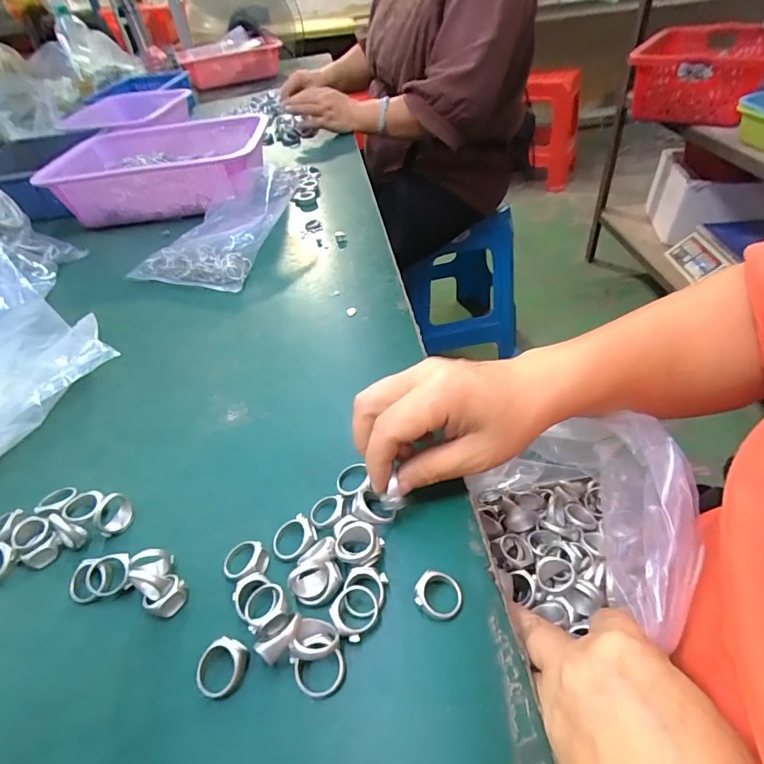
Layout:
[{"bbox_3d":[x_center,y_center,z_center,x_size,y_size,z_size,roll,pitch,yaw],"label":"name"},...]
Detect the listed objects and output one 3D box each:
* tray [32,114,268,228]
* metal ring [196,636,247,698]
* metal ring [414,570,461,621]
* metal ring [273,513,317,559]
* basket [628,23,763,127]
[{"bbox_3d":[-0.329,-0.327,0.711,0.281,0.090,0.222,-8,42,-2],"label":"tray"},{"bbox_3d":[-0.079,0.137,0.222,0.023,0.010,0.025,-4,42,3],"label":"metal ring"},{"bbox_3d":[0.029,0.110,0.237,0.024,0.010,0.023,-4,42,3],"label":"metal ring"},{"bbox_3d":[-0.052,0.092,0.269,0.026,0.008,0.024,-4,42,3],"label":"metal ring"},{"bbox_3d":[0.792,-0.757,1.125,0.273,0.156,0.358,22,50,28],"label":"basket"}]

